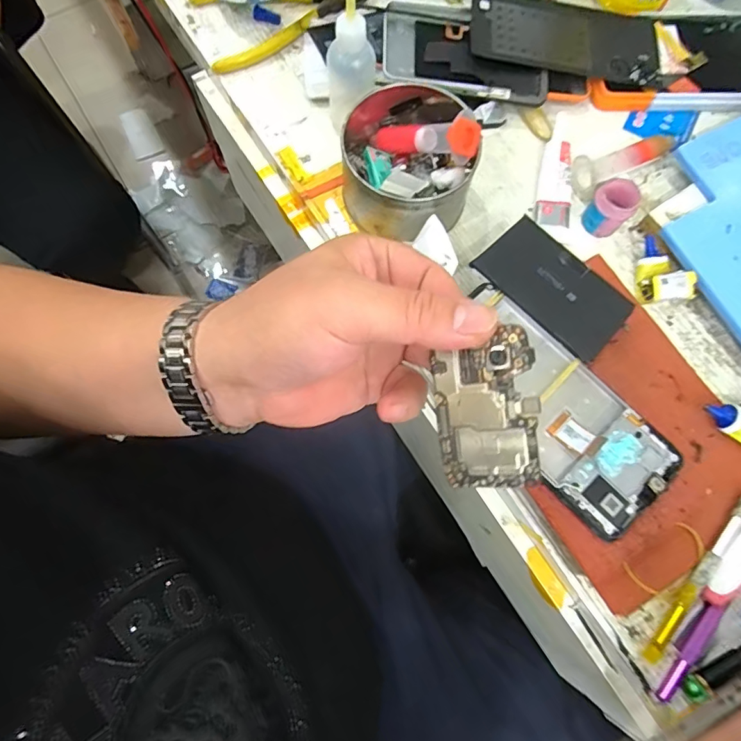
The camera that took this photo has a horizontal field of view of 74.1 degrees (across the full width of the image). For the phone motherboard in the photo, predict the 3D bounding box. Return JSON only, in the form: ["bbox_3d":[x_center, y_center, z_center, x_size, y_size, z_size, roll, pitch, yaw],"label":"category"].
[{"bbox_3d":[0.048,0.017,0.207,0.043,0.004,0.064,-7,88,27],"label":"phone motherboard"}]

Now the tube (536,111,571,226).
[{"bbox_3d":[0.144,-0.157,0.379,0.024,0.012,0.098,7,74,1],"label":"tube"}]

